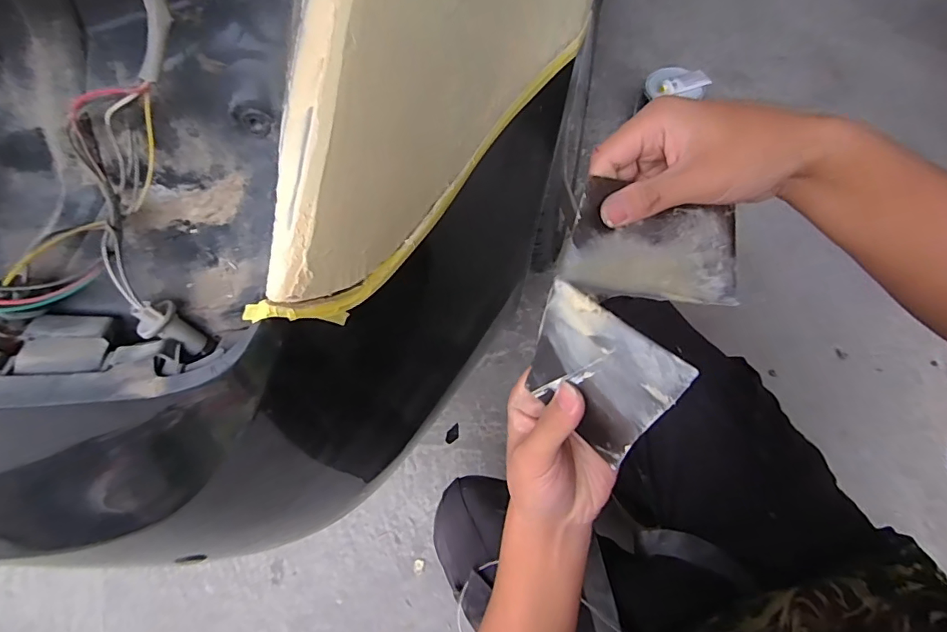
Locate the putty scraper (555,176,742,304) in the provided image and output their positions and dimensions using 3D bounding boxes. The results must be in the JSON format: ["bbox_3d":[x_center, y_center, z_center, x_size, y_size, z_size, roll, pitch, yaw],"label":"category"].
[{"bbox_3d":[0.119,-0.047,0.315,0.132,0.004,0.070,3,87,-17],"label":"putty scraper"}]

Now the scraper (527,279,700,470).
[{"bbox_3d":[0.064,0.036,0.261,0.074,0.114,0.004,38,61,21],"label":"scraper"}]

